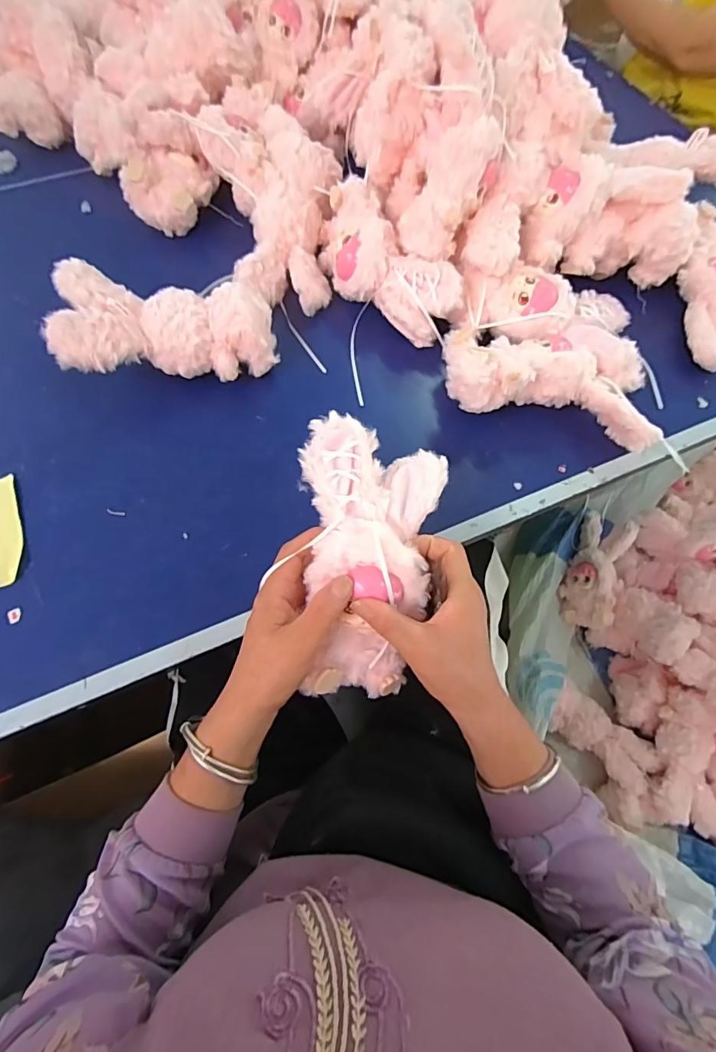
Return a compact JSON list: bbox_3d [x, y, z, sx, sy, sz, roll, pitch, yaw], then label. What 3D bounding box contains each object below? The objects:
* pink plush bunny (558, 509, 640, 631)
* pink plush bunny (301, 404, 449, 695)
[{"bbox_3d":[0.478,0.088,0.924,0.102,0.066,0.228,18,83,5],"label":"pink plush bunny"},{"bbox_3d":[0.015,0.026,0.374,0.117,0.067,0.219,1,88,-2],"label":"pink plush bunny"}]

